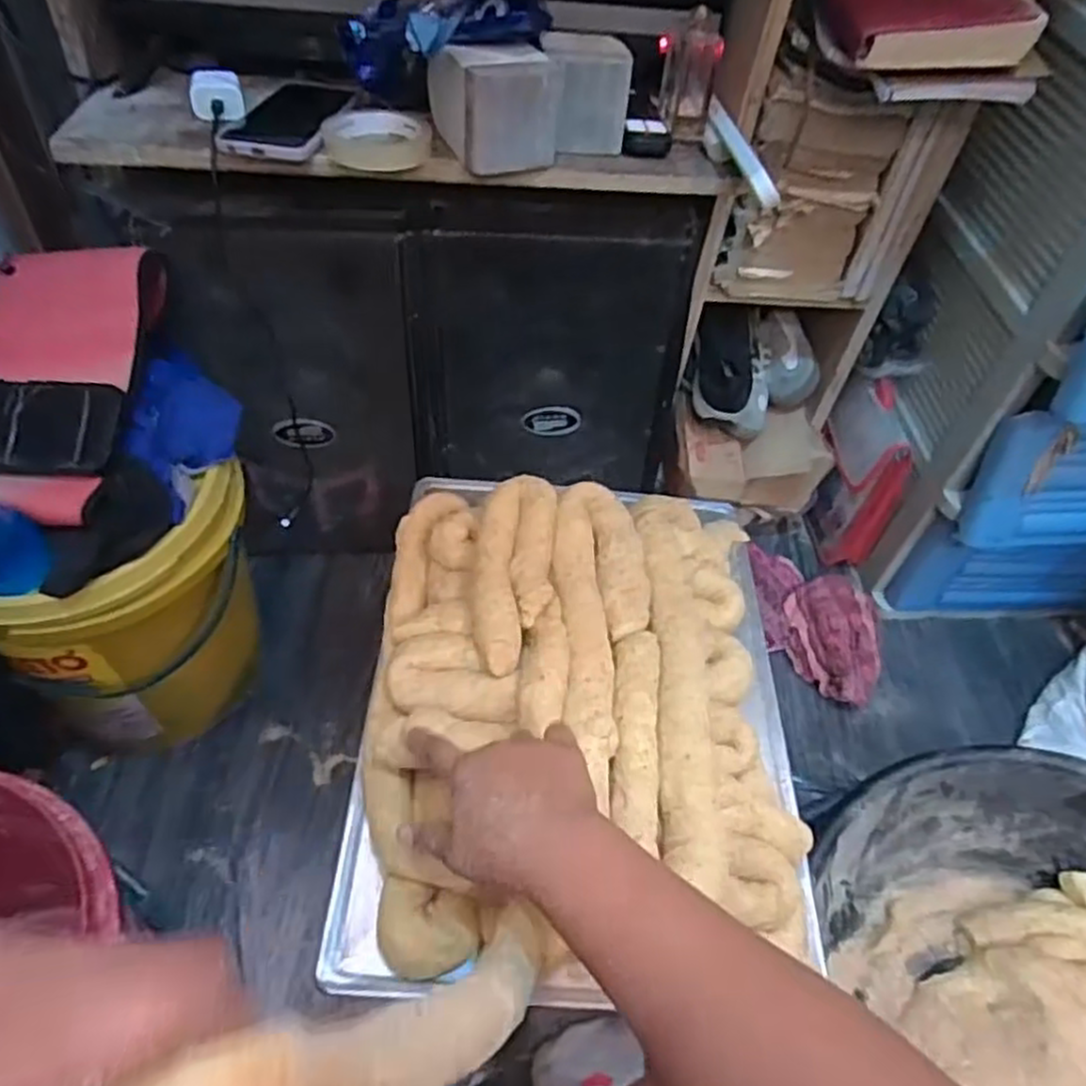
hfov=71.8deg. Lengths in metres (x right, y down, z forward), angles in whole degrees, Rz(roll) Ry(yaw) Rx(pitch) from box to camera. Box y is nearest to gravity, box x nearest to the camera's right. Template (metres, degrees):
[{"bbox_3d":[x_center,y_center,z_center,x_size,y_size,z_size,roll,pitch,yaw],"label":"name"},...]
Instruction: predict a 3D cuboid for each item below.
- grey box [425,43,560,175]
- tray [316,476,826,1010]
[{"bbox_3d":[-0.042,-0.383,0.652,0.089,0.082,0.096,-13,50,-16],"label":"grey box"},{"bbox_3d":[0.031,0.110,0.572,0.321,0.099,0.412,4,48,-2],"label":"tray"}]

